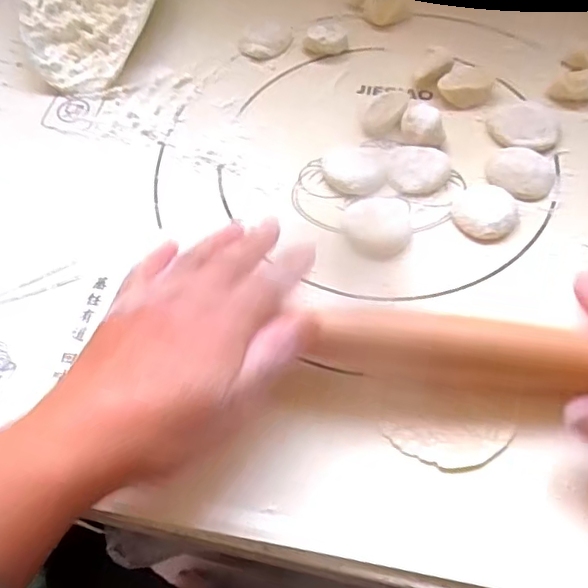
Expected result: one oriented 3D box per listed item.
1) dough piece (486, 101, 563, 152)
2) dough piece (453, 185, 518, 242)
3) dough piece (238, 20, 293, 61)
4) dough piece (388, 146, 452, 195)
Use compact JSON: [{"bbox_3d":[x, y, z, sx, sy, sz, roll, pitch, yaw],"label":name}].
[{"bbox_3d":[0.150,-0.111,0.380,0.045,0.006,0.043,-2,60,3],"label":"dough piece"},{"bbox_3d":[0.114,-0.051,0.348,0.036,0.007,0.041,-12,60,-2],"label":"dough piece"},{"bbox_3d":[-0.020,-0.194,0.446,0.036,0.008,0.039,-2,60,3],"label":"dough piece"},{"bbox_3d":[0.077,-0.077,0.364,0.037,0.010,0.032,16,63,13],"label":"dough piece"}]

